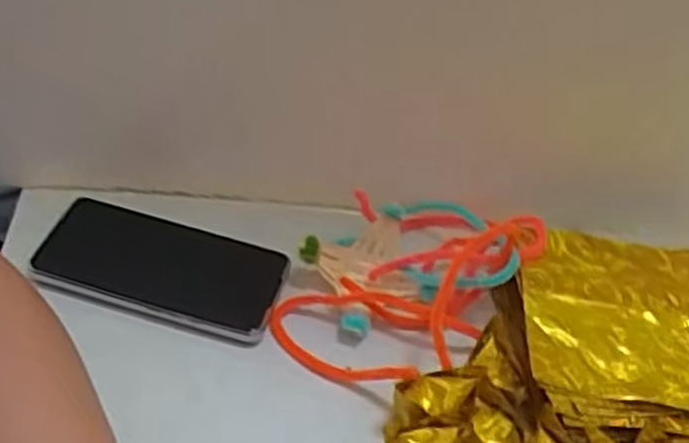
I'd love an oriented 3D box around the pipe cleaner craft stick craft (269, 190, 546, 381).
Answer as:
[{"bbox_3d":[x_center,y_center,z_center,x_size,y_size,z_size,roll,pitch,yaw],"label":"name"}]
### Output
[{"bbox_3d":[0.044,0.032,0.539,0.122,0.055,0.182,35,48,23],"label":"pipe cleaner craft stick craft"}]

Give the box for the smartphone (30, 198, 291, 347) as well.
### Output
[{"bbox_3d":[-0.122,0.032,0.535,0.158,0.015,0.077,14,51,3],"label":"smartphone"}]

